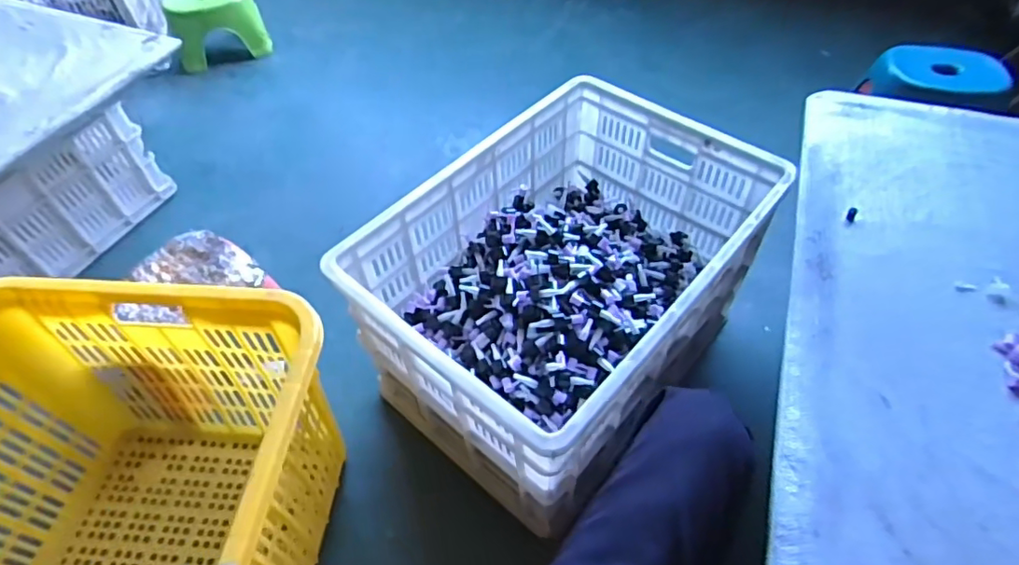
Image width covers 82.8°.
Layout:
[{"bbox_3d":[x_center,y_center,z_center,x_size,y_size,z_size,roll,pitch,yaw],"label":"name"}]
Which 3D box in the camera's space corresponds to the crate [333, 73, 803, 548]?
[{"bbox_3d":[0.112,-0.009,1.095,0.497,0.365,0.727,32,59,23],"label":"crate"}]

